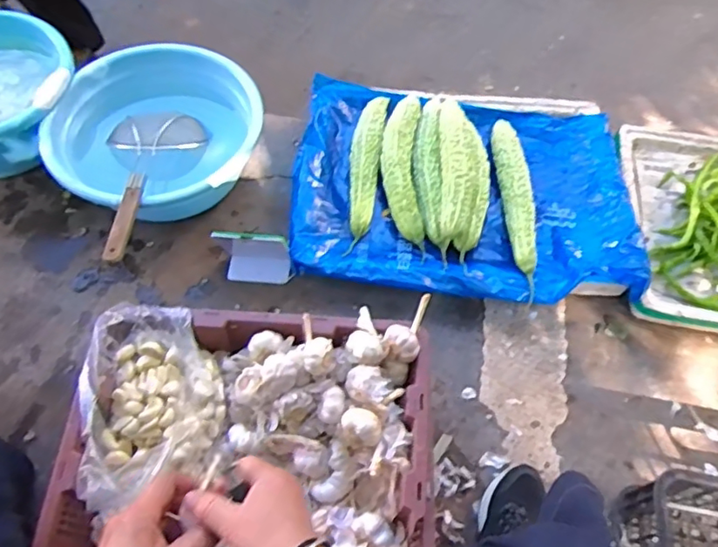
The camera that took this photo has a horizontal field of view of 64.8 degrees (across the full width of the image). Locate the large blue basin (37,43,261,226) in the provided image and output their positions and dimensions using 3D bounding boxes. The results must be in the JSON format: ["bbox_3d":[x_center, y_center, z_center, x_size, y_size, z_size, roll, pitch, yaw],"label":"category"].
[{"bbox_3d":[-0.378,-0.259,1.070,0.370,0.147,0.370,1,61,-2],"label":"large blue basin"}]

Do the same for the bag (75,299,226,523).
[{"bbox_3d":[-0.278,0.169,0.765,0.164,0.098,0.256,-10,62,-8],"label":"bag"}]

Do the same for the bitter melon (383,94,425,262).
[{"bbox_3d":[0.082,-0.201,1.089,0.079,0.064,0.349,1,61,-2],"label":"bitter melon"}]

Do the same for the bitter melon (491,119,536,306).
[{"bbox_3d":[0.296,-0.131,1.058,0.053,0.049,0.394,0,61,-3],"label":"bitter melon"}]

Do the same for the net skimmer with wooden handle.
[{"bbox_3d":[-0.388,-0.151,0.978,0.174,0.080,0.378,4,47,0],"label":"net skimmer with wooden handle"}]

